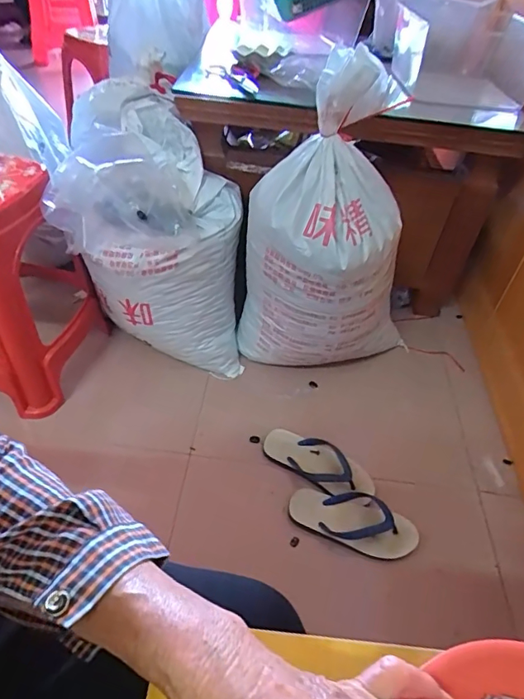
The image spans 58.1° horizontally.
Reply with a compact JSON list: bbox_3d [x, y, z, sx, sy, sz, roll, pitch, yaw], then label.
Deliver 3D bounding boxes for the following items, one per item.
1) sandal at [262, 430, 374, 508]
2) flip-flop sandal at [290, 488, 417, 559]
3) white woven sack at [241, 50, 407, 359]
[{"bbox_3d":[0.116,0.231,0.965,0.241,0.034,0.097,27,47,20],"label":"sandal"},{"bbox_3d":[0.169,0.319,0.881,0.234,0.038,0.096,14,44,8],"label":"flip-flop sandal"},{"bbox_3d":[0.136,-0.221,0.994,0.286,0.633,0.264,-24,51,-28],"label":"white woven sack"}]

